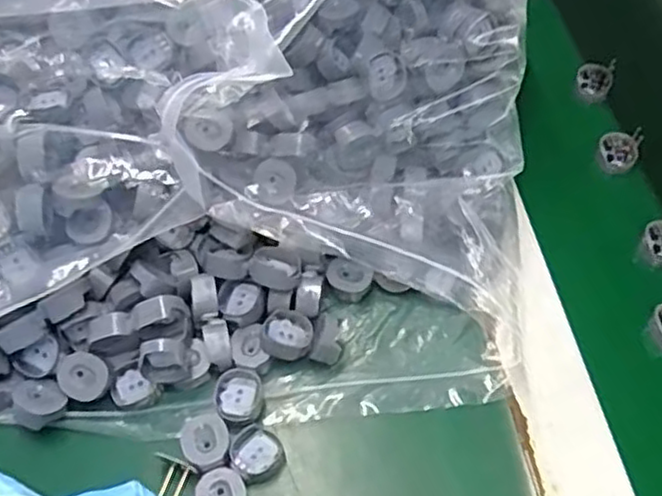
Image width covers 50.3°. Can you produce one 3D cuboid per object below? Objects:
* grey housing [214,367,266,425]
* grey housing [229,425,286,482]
[{"bbox_3d":[-0.050,0.083,0.390,0.026,0.010,0.029,-14,56,-6],"label":"grey housing"},{"bbox_3d":[-0.040,0.109,0.374,0.026,0.009,0.029,-23,58,-12],"label":"grey housing"}]

